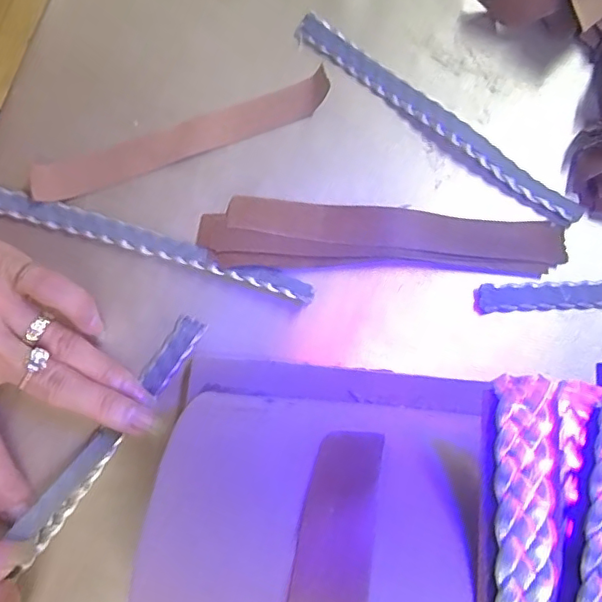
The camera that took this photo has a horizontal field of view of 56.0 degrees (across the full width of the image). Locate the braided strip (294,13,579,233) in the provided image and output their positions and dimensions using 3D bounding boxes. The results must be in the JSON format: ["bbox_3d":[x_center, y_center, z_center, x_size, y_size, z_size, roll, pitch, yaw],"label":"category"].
[{"bbox_3d":[0.068,-0.094,0.290,0.171,0.009,0.013,39,80,7],"label":"braided strip"}]

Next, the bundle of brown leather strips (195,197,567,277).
[{"bbox_3d":[0.040,-0.030,0.276,0.175,0.009,0.035,3,77,0],"label":"bundle of brown leather strips"}]

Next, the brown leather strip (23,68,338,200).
[{"bbox_3d":[-0.059,-0.083,0.285,0.153,0.008,0.021,-22,79,-6],"label":"brown leather strip"}]

